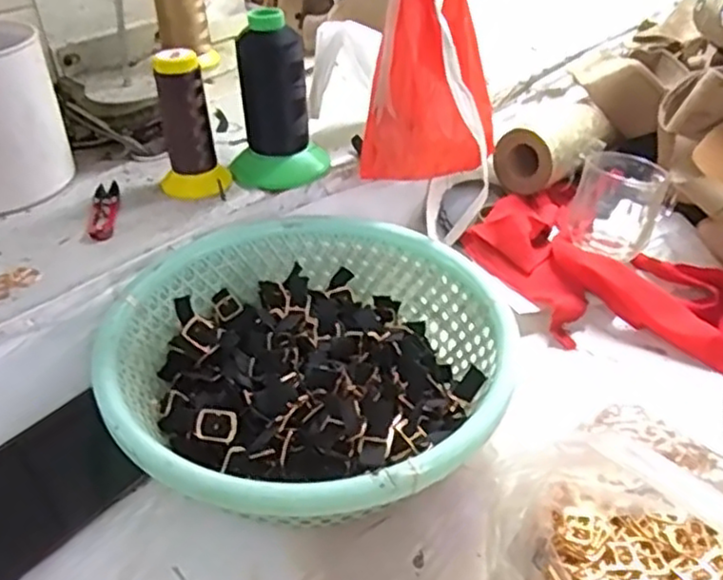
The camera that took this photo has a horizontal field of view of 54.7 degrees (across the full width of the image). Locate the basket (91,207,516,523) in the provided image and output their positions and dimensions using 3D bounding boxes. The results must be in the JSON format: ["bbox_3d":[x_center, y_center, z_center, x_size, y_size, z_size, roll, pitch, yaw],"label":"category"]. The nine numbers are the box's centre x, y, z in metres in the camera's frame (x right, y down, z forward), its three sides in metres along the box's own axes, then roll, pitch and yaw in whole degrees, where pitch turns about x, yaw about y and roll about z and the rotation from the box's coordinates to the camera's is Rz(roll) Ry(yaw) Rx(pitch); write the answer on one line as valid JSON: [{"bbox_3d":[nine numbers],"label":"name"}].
[{"bbox_3d":[-0.035,0.055,0.490,0.262,0.095,0.266,-2,40,2],"label":"basket"}]

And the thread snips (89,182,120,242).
[{"bbox_3d":[-0.212,-0.066,0.577,0.020,0.012,0.096,-9,38,-11],"label":"thread snips"}]

